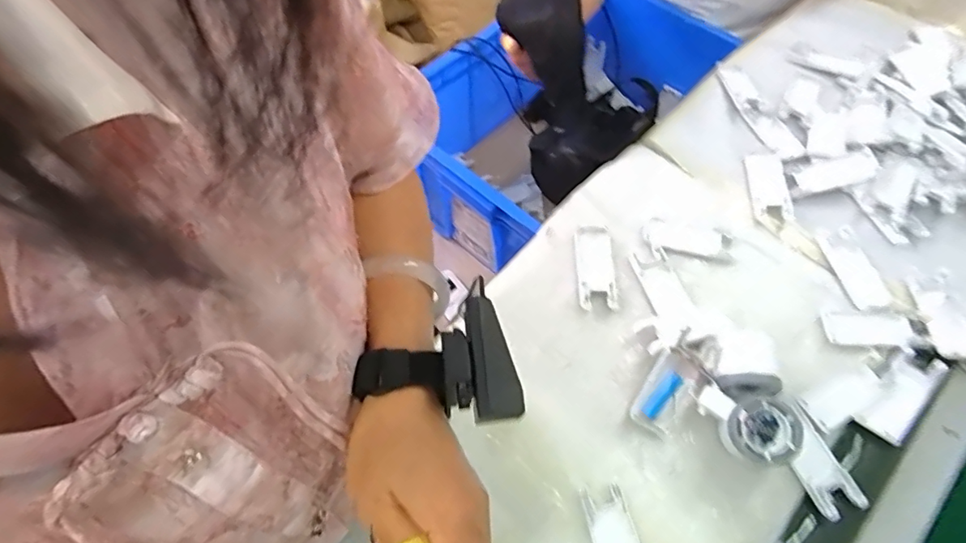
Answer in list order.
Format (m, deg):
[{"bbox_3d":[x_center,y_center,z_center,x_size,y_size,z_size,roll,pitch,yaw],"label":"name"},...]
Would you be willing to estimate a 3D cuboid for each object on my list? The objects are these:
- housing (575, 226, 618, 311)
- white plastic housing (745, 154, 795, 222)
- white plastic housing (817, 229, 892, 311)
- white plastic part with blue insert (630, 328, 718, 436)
[{"bbox_3d":[0.126,-0.006,0.572,0.041,0.007,0.099,-2,62,0],"label":"housing"},{"bbox_3d":[0.347,-0.106,0.621,0.045,0.009,0.099,4,62,3],"label":"white plastic housing"},{"bbox_3d":[0.413,-0.004,0.567,0.044,0.009,0.095,-11,62,-5],"label":"white plastic housing"},{"bbox_3d":[0.185,0.105,0.490,0.047,0.025,0.104,36,87,18],"label":"white plastic part with blue insert"}]

